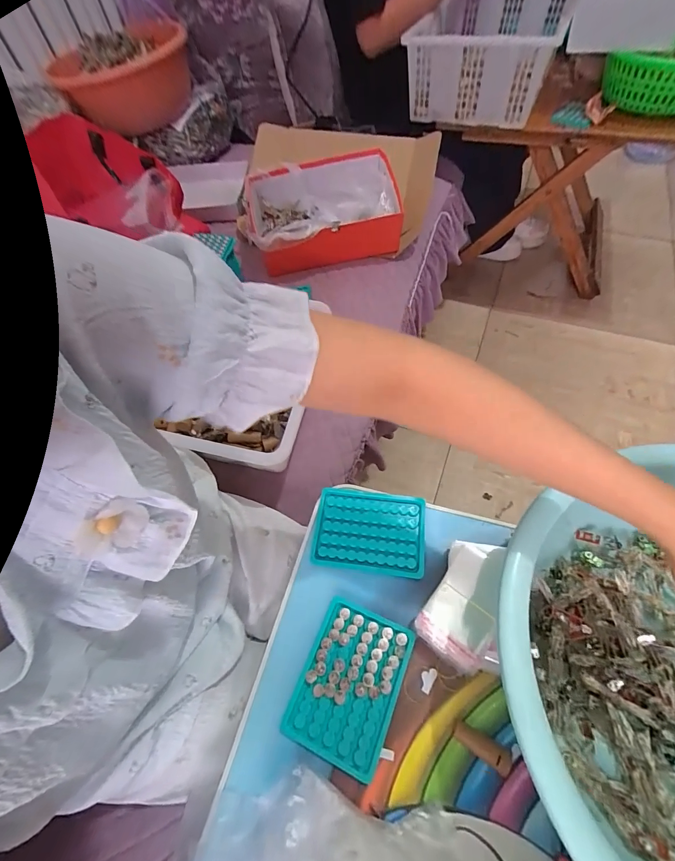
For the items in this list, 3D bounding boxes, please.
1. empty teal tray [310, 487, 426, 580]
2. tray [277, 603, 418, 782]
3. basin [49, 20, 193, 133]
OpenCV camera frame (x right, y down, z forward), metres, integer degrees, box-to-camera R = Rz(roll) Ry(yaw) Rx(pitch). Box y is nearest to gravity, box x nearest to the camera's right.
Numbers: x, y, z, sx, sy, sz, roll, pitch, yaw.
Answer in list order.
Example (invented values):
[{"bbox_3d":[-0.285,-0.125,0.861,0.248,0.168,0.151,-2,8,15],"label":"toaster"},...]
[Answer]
[{"bbox_3d":[0.040,0.123,0.453,0.132,0.007,0.097,6,60,8],"label":"empty teal tray"},{"bbox_3d":[0.012,0.252,0.369,0.094,0.004,0.130,20,63,16],"label":"tray"},{"bbox_3d":[-0.544,-0.902,0.944,0.318,0.156,0.318,-2,59,3],"label":"basin"}]

